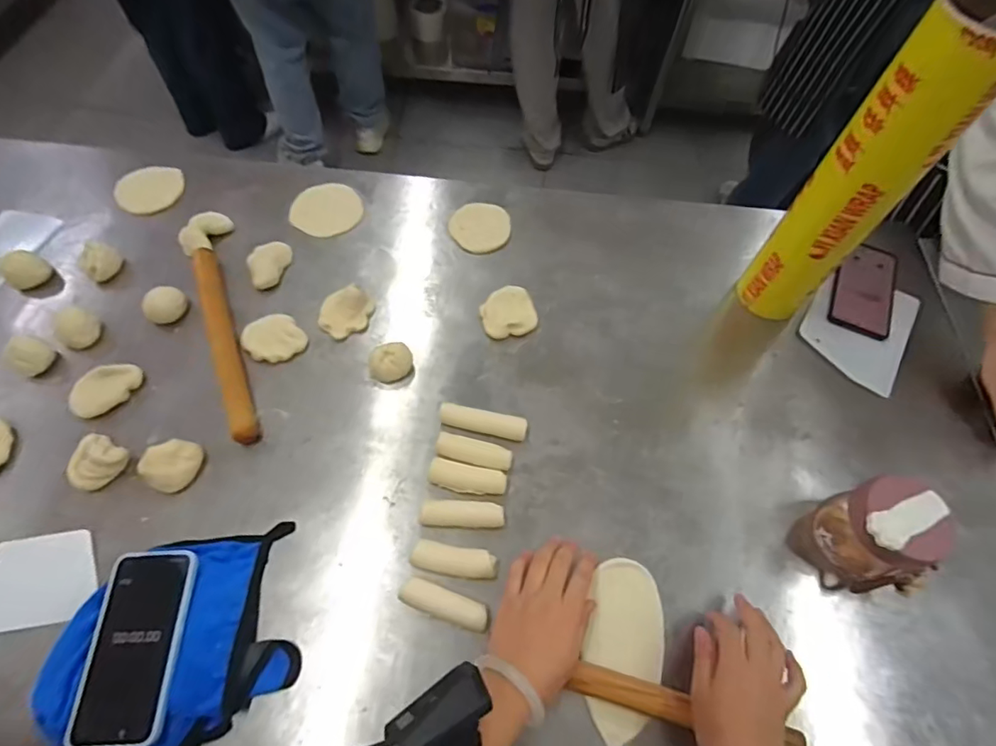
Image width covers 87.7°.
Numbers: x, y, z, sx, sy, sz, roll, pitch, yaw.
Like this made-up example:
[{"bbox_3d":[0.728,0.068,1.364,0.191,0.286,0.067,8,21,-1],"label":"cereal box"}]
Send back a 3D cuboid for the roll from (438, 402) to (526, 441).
[{"bbox_3d":[-0.017,0.057,0.605,0.100,0.017,0.024,13,62,4],"label":"roll"}]

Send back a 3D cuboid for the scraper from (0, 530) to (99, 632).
[{"bbox_3d":[-0.457,0.203,0.507,0.125,0.010,0.087,-7,59,-3],"label":"scraper"}]

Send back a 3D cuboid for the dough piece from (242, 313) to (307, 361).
[{"bbox_3d":[-0.281,-0.044,0.650,0.067,0.013,0.063,1,62,-2],"label":"dough piece"}]

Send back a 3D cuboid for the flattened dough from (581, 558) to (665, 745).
[{"bbox_3d":[0.123,0.266,0.502,0.073,0.012,0.157,18,65,4],"label":"flattened dough"}]

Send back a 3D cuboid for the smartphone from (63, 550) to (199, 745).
[{"bbox_3d":[-0.324,0.241,0.463,0.078,0.009,0.156,-3,62,1],"label":"smartphone"}]

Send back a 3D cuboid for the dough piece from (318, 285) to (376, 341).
[{"bbox_3d":[-0.195,-0.079,0.669,0.069,0.018,0.058,-30,67,-17],"label":"dough piece"}]

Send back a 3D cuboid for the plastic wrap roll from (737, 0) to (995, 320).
[{"bbox_3d":[0.381,-0.195,0.560,0.083,0.361,0.096,40,67,17],"label":"plastic wrap roll"}]

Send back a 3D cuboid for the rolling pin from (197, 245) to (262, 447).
[{"bbox_3d":[-0.336,-0.041,0.636,0.024,0.028,0.282,-21,65,-13],"label":"rolling pin"}]

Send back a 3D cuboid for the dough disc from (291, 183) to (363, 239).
[{"bbox_3d":[-0.253,-0.242,0.763,0.102,0.004,0.103,1,62,-2],"label":"dough disc"}]

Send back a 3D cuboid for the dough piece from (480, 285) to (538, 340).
[{"bbox_3d":[0.013,-0.078,0.680,0.069,0.021,0.070,1,62,-2],"label":"dough piece"}]

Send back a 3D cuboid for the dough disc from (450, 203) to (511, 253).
[{"bbox_3d":[-0.025,-0.216,0.758,0.085,0.008,0.088,1,62,-2],"label":"dough disc"}]

